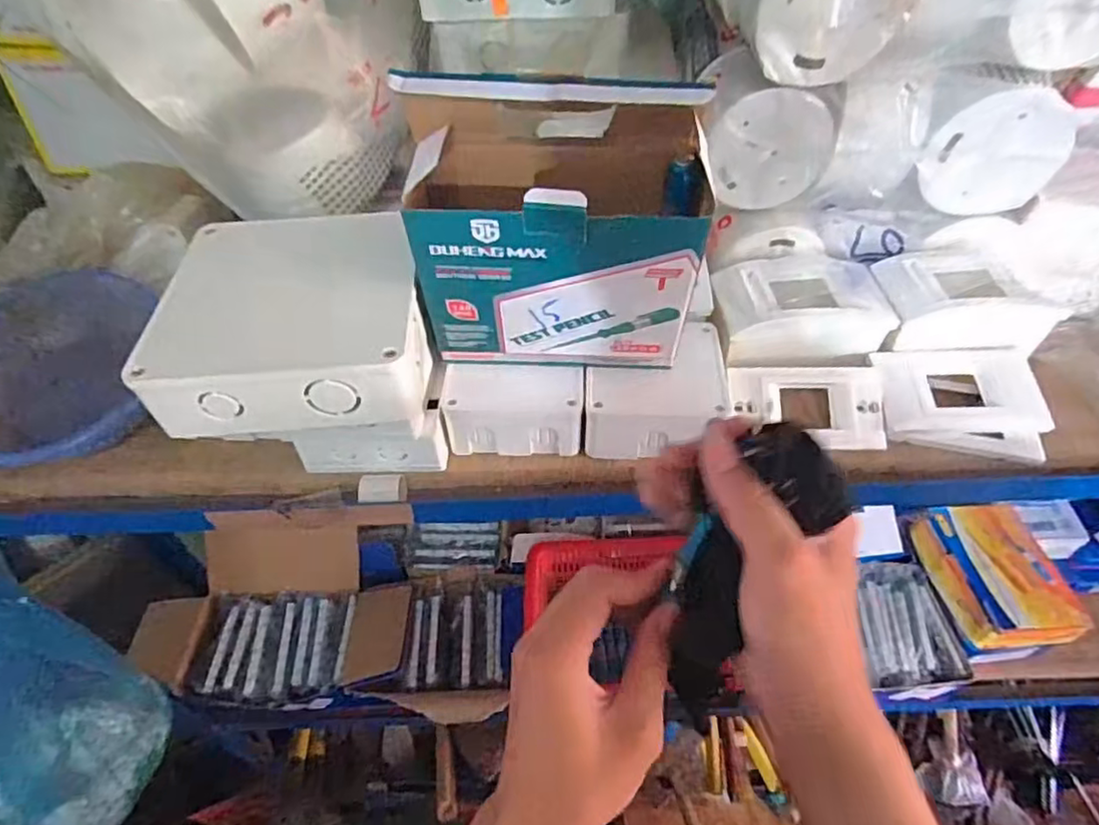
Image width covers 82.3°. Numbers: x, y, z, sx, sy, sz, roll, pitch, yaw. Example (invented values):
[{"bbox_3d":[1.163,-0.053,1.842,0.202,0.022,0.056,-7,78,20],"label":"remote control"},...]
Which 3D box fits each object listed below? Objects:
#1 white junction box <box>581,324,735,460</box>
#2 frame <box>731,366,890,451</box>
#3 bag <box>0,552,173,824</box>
[{"bbox_3d":[0.080,-0.019,0.481,0.100,0.045,0.104,2,50,4],"label":"white junction box"},{"bbox_3d":[0.195,-0.004,0.478,0.112,0.009,0.062,1,78,3],"label":"frame"},{"bbox_3d":[-0.475,0.247,0.562,0.128,0.378,0.120,-9,26,-6],"label":"bag"}]

